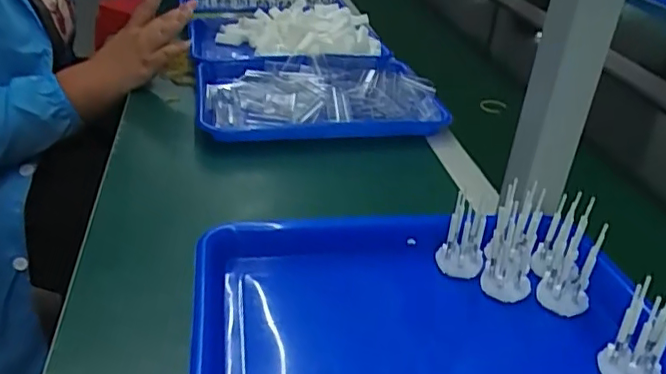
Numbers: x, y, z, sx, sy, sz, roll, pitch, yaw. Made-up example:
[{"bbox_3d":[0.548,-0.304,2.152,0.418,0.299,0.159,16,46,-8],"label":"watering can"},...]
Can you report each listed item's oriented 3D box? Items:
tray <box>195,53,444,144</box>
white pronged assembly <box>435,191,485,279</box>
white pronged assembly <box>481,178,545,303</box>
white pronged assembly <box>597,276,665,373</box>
[{"bbox_3d":[-0.027,-0.140,0.860,0.335,0.053,0.245,-2,32,-11],"label":"tray"},{"bbox_3d":[0.109,0.041,0.483,0.036,0.066,0.027,15,33,16],"label":"white pronged assembly"},{"bbox_3d":[0.148,0.046,0.480,0.039,0.042,0.096,14,70,15],"label":"white pronged assembly"},{"bbox_3d":[0.205,0.099,0.384,0.027,0.075,0.036,-19,39,-34],"label":"white pronged assembly"}]

